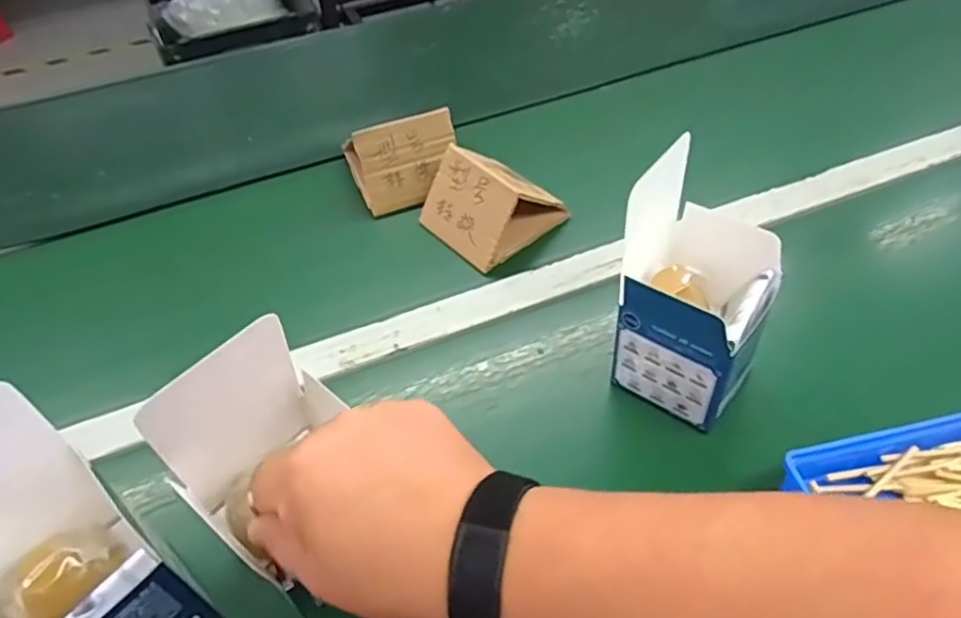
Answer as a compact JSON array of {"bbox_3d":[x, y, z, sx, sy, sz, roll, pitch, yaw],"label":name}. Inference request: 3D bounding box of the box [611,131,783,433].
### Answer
[{"bbox_3d":[0.150,-0.002,0.462,0.089,0.159,0.090,28,55,26],"label":"box"}]

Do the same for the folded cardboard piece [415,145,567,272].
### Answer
[{"bbox_3d":[0.014,-0.108,0.626,0.109,0.071,0.114,-36,55,-26],"label":"folded cardboard piece"}]

